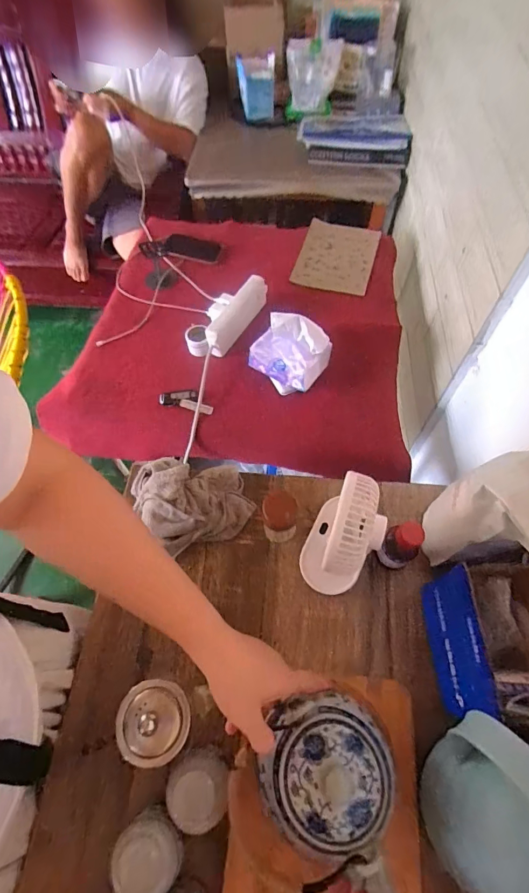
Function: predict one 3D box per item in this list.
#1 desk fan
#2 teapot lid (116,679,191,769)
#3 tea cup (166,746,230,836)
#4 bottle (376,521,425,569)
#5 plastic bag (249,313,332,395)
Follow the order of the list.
[{"bbox_3d":[0.097,0.112,0.514,0.080,0.168,0.114,24,63,14],"label":"desk fan"},{"bbox_3d":[-0.116,0.280,0.415,0.074,0.026,0.073,0,60,1],"label":"teapot lid"},{"bbox_3d":[-0.066,0.351,0.419,0.059,0.040,0.064,0,60,1],"label":"tea cup"},{"bbox_3d":[0.175,0.135,0.538,0.042,0.106,0.043,0,60,1],"label":"bottle"},{"bbox_3d":[0.054,-0.180,0.829,0.147,0.131,0.105,31,65,17],"label":"plastic bag"}]

